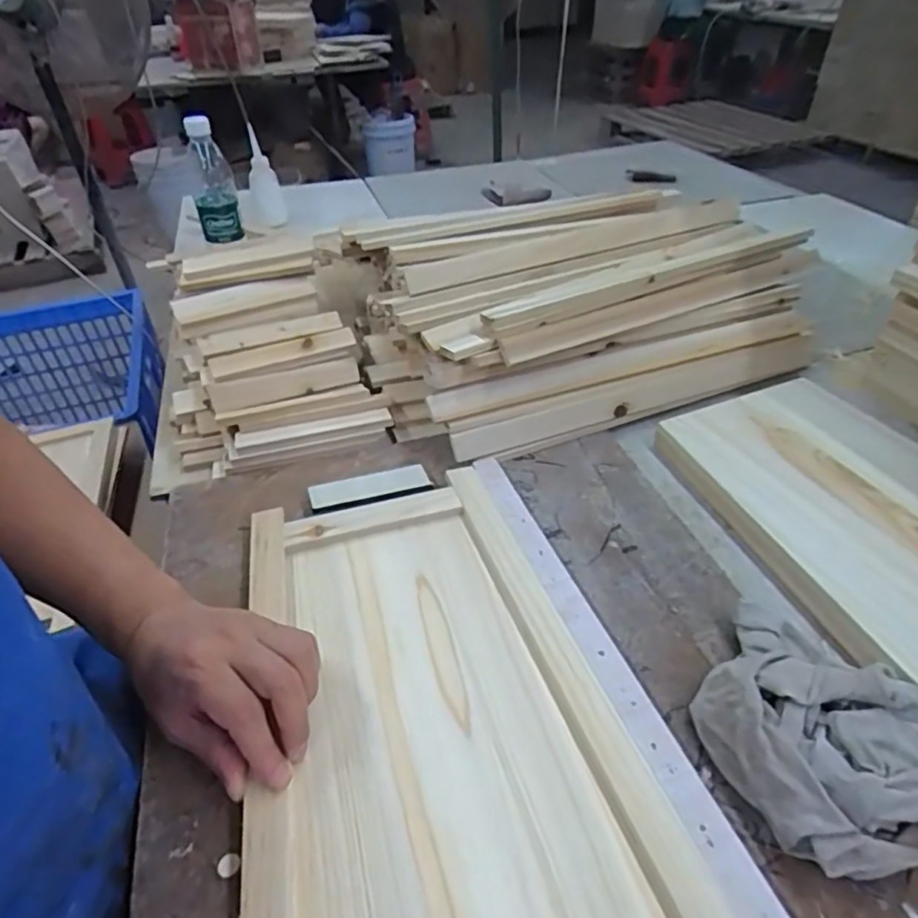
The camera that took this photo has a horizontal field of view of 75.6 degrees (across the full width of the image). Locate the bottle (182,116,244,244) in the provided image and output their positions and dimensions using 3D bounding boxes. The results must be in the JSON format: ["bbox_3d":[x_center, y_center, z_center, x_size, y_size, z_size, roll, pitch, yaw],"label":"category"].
[{"bbox_3d":[-0.362,-0.406,0.870,0.059,0.159,0.057,-13,44,-16],"label":"bottle"}]

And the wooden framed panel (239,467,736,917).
[{"bbox_3d":[-0.020,0.184,0.375,0.241,0.022,0.422,-16,44,-14],"label":"wooden framed panel"}]

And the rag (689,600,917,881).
[{"bbox_3d":[0.223,0.157,0.370,0.130,0.046,0.164,-4,42,-1],"label":"rag"}]

